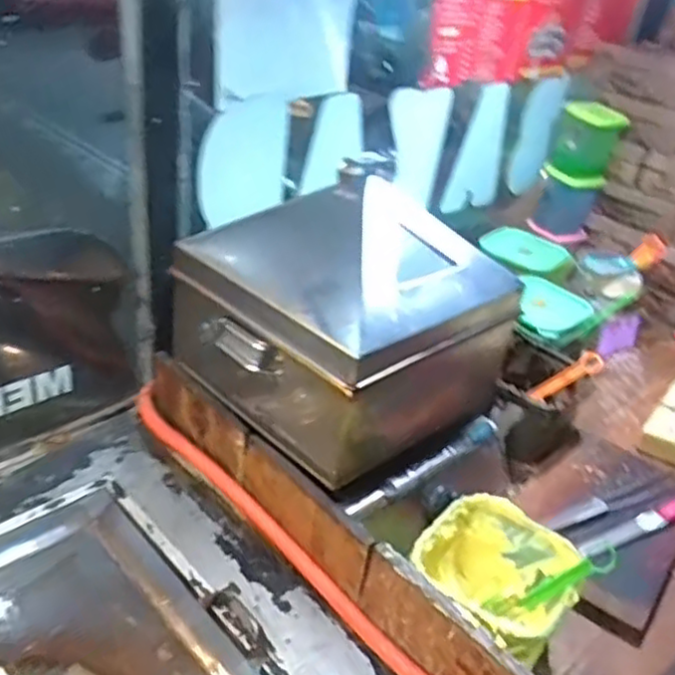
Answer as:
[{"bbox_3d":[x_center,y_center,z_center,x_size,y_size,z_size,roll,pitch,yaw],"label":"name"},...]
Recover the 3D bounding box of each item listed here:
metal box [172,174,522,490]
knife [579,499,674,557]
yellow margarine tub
[{"bbox_3d":[0.016,-0.038,0.857,0.330,0.286,0.291,-19,42,-39],"label":"metal box"},{"bbox_3d":[0.416,0.221,0.901,0.294,0.023,0.032,-12,38,-32],"label":"knife"},{"bbox_3d":[0.152,0.262,0.721,0.146,0.114,0.159,31,37,30],"label":"yellow margarine tub"}]

